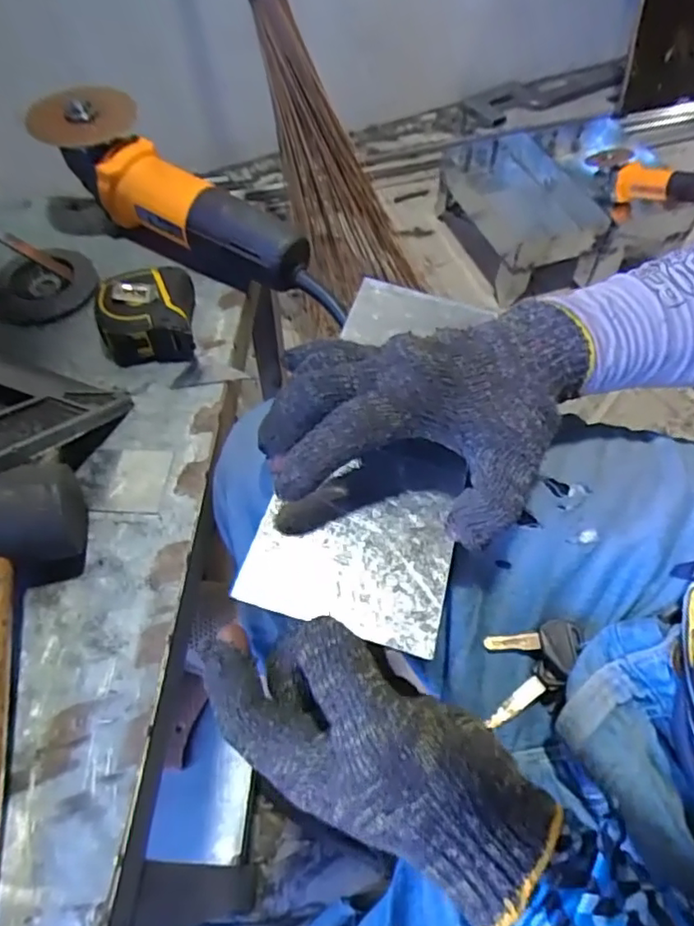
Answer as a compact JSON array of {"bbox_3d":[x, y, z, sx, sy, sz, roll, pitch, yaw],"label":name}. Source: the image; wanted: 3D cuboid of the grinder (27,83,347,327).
[{"bbox_3d":[-0.136,-0.231,0.552,0.330,0.074,0.085,35,61,6],"label":"grinder"}]

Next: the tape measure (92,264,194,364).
[{"bbox_3d":[-0.167,-0.126,0.509,0.077,0.038,0.084,-8,56,-5],"label":"tape measure"}]

